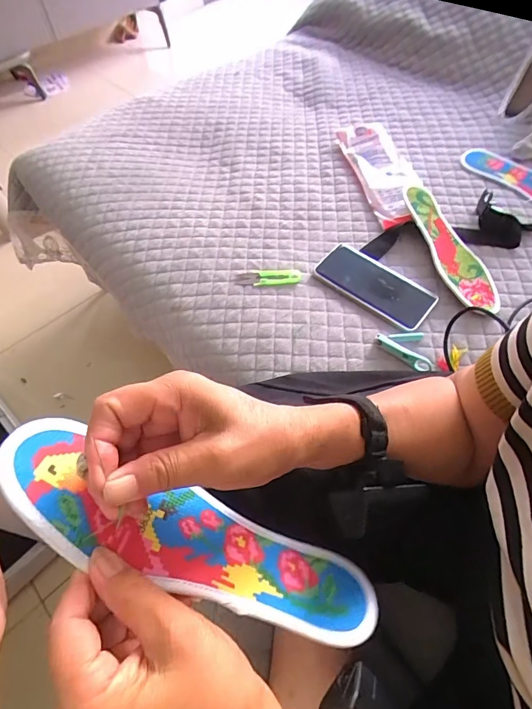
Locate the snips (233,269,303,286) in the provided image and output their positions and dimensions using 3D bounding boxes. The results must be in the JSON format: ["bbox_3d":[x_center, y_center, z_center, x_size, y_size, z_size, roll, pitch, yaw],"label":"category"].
[{"bbox_3d":[0.004,-0.111,0.576,0.093,0.004,0.027,-4,57,0],"label":"snips"}]

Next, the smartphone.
[{"bbox_3d":[0.154,-0.101,0.565,0.164,0.011,0.086,36,65,22],"label":"smartphone"}]

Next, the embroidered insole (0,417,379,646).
[{"bbox_3d":[-0.037,0.107,0.245,0.238,0.021,0.072,31,33,-14],"label":"embroidered insole"}]

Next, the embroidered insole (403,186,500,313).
[{"bbox_3d":[0.271,-0.163,0.595,0.077,0.014,0.240,-5,61,-17],"label":"embroidered insole"}]

